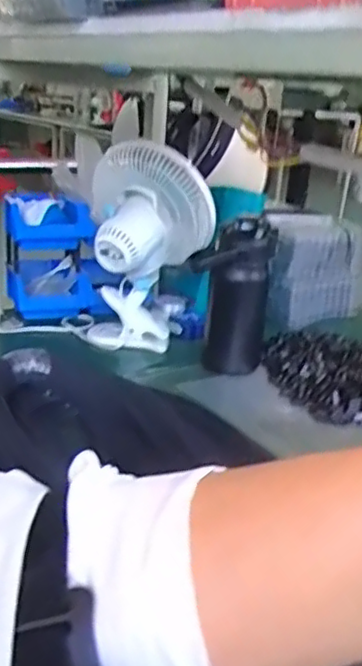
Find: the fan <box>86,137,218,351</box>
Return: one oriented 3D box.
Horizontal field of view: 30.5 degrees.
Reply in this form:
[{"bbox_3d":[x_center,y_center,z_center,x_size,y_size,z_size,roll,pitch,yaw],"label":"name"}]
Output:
[{"bbox_3d":[-0.059,-0.132,1.105,0.182,0.322,0.145,-4,22,-18],"label":"fan"}]

